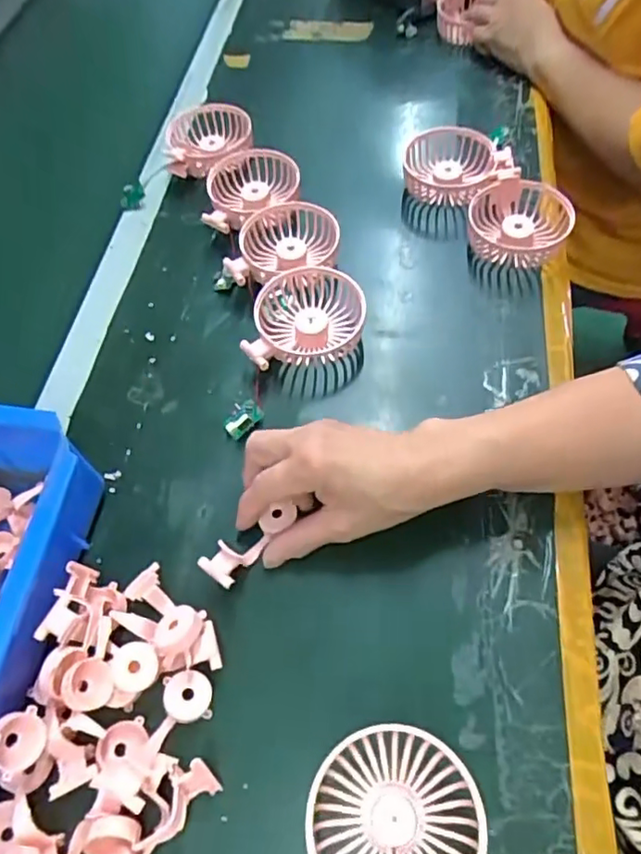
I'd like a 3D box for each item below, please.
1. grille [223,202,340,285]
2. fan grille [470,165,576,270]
[{"bbox_3d":[-0.035,-0.162,0.544,0.104,0.033,0.083,-22,60,-8],"label":"grille"},{"bbox_3d":[0.179,-0.183,0.537,0.087,0.041,0.089,-2,59,3],"label":"fan grille"}]

